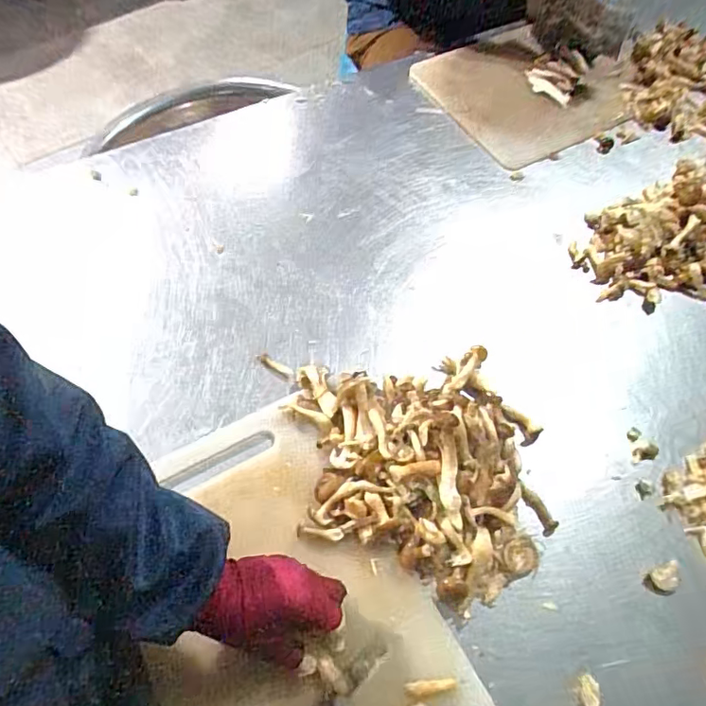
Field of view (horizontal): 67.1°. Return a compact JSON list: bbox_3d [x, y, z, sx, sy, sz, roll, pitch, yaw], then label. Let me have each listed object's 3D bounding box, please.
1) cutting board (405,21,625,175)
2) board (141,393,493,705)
[{"bbox_3d":[0.286,-0.451,0.910,0.277,0.038,0.287,-32,66,-18],"label":"cutting board"},{"bbox_3d":[-0.063,0.242,0.489,0.240,0.024,0.384,-28,65,-16],"label":"board"}]

